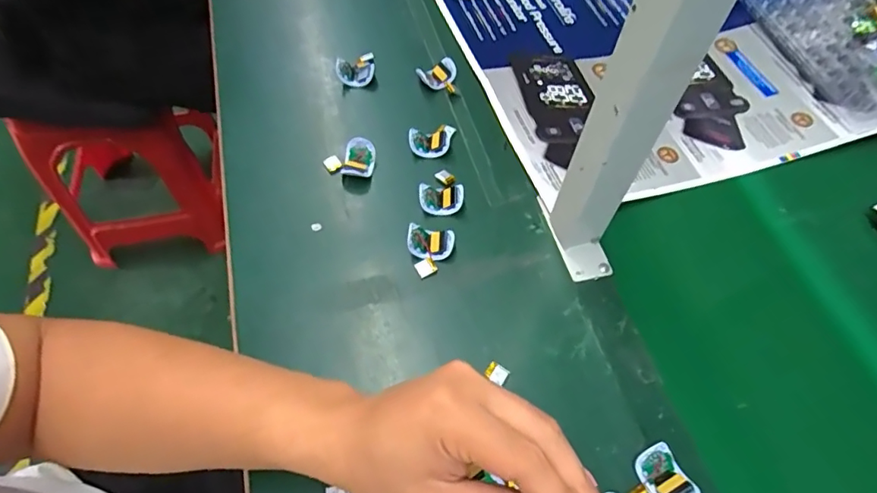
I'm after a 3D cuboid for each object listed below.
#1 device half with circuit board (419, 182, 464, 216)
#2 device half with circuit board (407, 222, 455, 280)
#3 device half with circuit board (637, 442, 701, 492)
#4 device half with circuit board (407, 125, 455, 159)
[{"bbox_3d":[0.003,-0.046,0.516,0.043,0.020,0.029,-4,59,-2],"label":"device half with circuit board"},{"bbox_3d":[-0.008,0.004,0.483,0.042,0.018,0.046,6,59,4],"label":"device half with circuit board"},{"bbox_3d":[0.165,0.170,0.385,0.031,0.019,0.041,-25,62,-14],"label":"device half with circuit board"},{"bbox_3d":[-0.007,-0.114,0.557,0.047,0.023,0.039,0,59,0],"label":"device half with circuit board"}]

